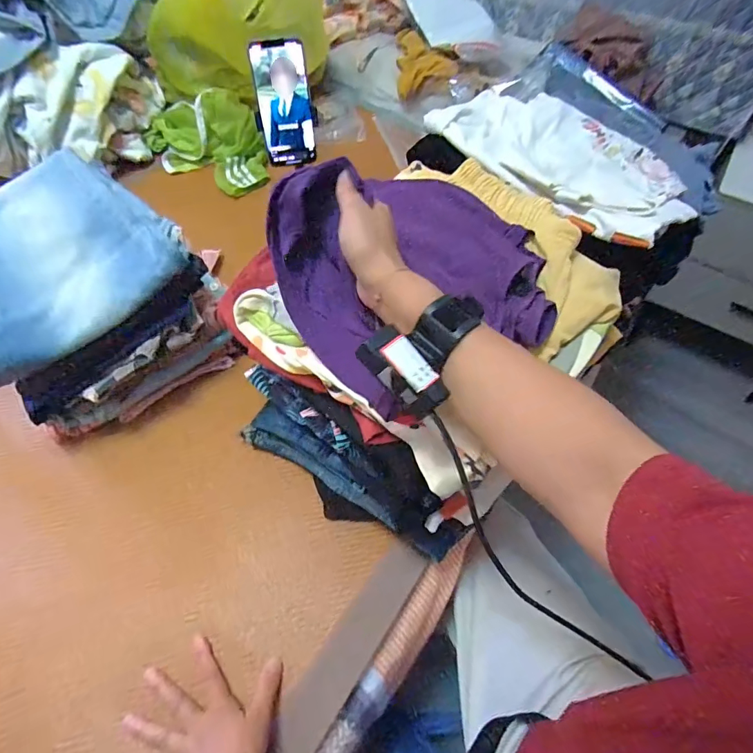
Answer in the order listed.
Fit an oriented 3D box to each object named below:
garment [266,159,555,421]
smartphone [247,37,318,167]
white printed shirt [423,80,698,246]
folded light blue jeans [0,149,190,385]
[{"bbox_3d":[0.031,-0.093,0.404,0.196,0.126,0.225,-34,63,-22],"label":"garment"},{"bbox_3d":[-0.128,-0.383,0.630,0.075,0.150,0.011,-11,38,-6],"label":"smartphone"},{"bbox_3d":[0.220,-0.264,0.516,0.290,0.052,0.219,40,64,22],"label":"white printed shirt"},{"bbox_3d":[-0.402,-0.157,0.548,0.255,0.052,0.286,-33,63,-21],"label":"folded light blue jeans"}]

